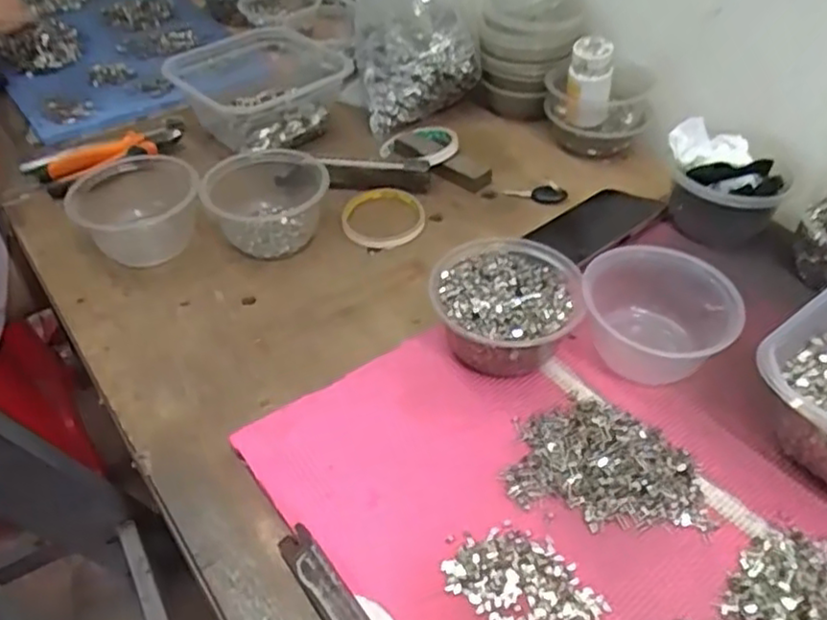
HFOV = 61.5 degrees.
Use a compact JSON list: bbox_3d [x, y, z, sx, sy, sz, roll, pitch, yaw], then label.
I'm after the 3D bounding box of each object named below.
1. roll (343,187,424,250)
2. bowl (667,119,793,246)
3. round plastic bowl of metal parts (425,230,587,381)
[{"bbox_3d":[-0.032,-0.094,0.695,0.080,0.014,0.087,-1,44,0],"label":"roll"},{"bbox_3d":[0.281,-0.112,0.639,0.106,0.077,0.079,13,46,15],"label":"bowl"},{"bbox_3d":[0.072,0.002,0.549,0.110,0.069,0.120,-1,44,0],"label":"round plastic bowl of metal parts"}]

